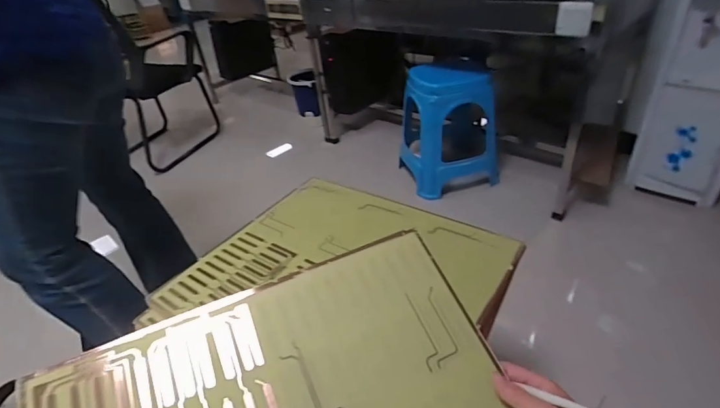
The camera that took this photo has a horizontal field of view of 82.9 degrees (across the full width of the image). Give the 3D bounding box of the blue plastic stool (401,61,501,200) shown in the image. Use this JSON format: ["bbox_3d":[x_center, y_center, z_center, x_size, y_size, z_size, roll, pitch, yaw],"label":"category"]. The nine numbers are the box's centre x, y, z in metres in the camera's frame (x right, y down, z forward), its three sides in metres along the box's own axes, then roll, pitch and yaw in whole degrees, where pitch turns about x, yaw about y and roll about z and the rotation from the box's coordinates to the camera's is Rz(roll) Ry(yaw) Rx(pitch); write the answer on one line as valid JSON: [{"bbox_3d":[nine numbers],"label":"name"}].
[{"bbox_3d":[0.342,-0.297,1.557,0.326,0.421,0.313,-11,35,-5],"label":"blue plastic stool"}]

